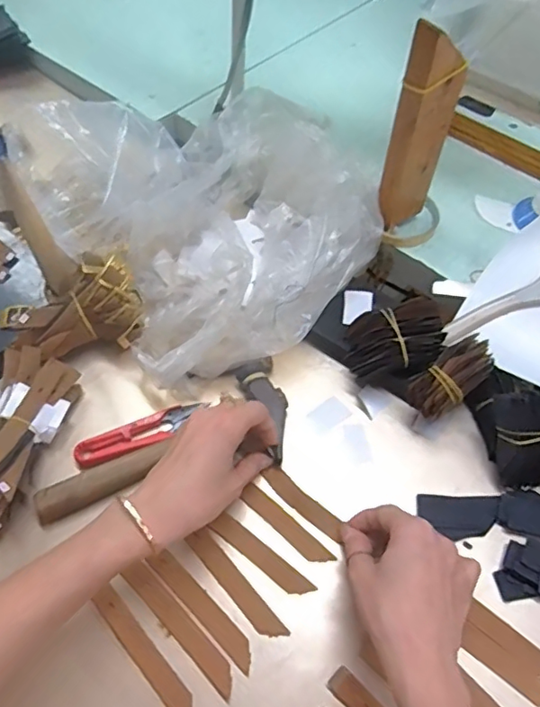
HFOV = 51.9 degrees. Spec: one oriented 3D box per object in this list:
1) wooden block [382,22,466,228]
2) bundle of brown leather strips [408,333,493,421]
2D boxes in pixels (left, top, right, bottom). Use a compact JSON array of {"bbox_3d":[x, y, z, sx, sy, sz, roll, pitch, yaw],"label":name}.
[{"bbox_3d":[0.135,-0.199,0.506,0.054,0.191,0.025,-17,58,-10],"label":"wooden block"},{"bbox_3d":[0.153,0.019,0.465,0.078,0.018,0.037,-43,67,-3],"label":"bundle of brown leather strips"}]

